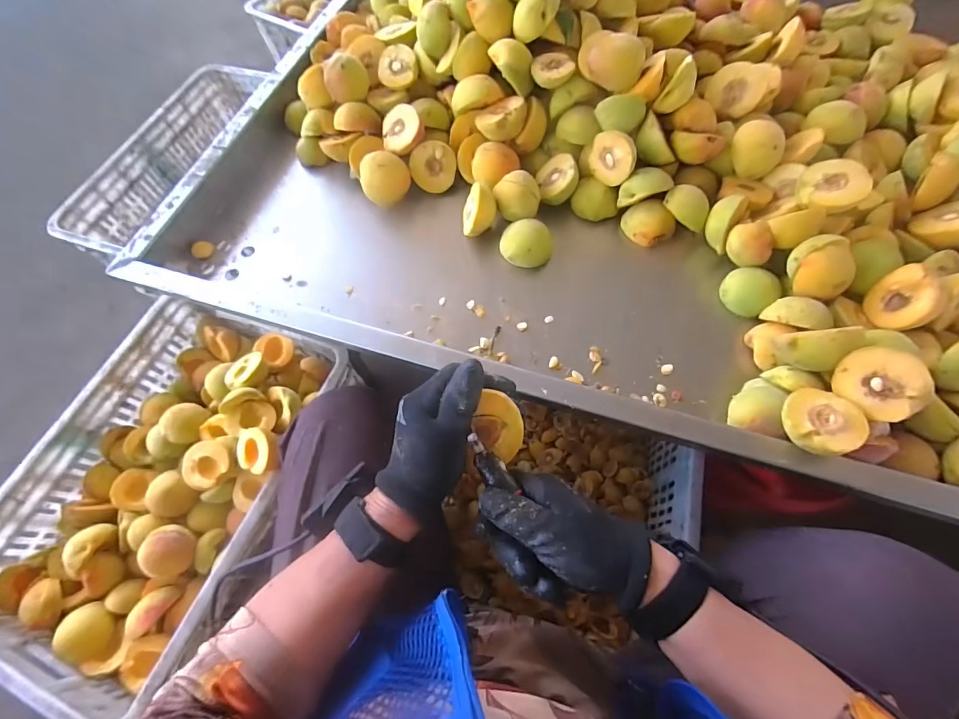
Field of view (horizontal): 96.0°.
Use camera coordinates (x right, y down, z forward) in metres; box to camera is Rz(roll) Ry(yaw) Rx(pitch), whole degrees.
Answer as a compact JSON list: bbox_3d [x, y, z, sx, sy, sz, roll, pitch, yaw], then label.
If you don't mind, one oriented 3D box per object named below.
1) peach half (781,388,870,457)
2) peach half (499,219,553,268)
[{"bbox_3d":[0.297,0.056,0.378,0.058,0.028,0.056,25,61,31],"label":"peach half"},{"bbox_3d":[0.058,-0.140,0.541,0.063,0.044,0.052,5,65,6],"label":"peach half"}]

